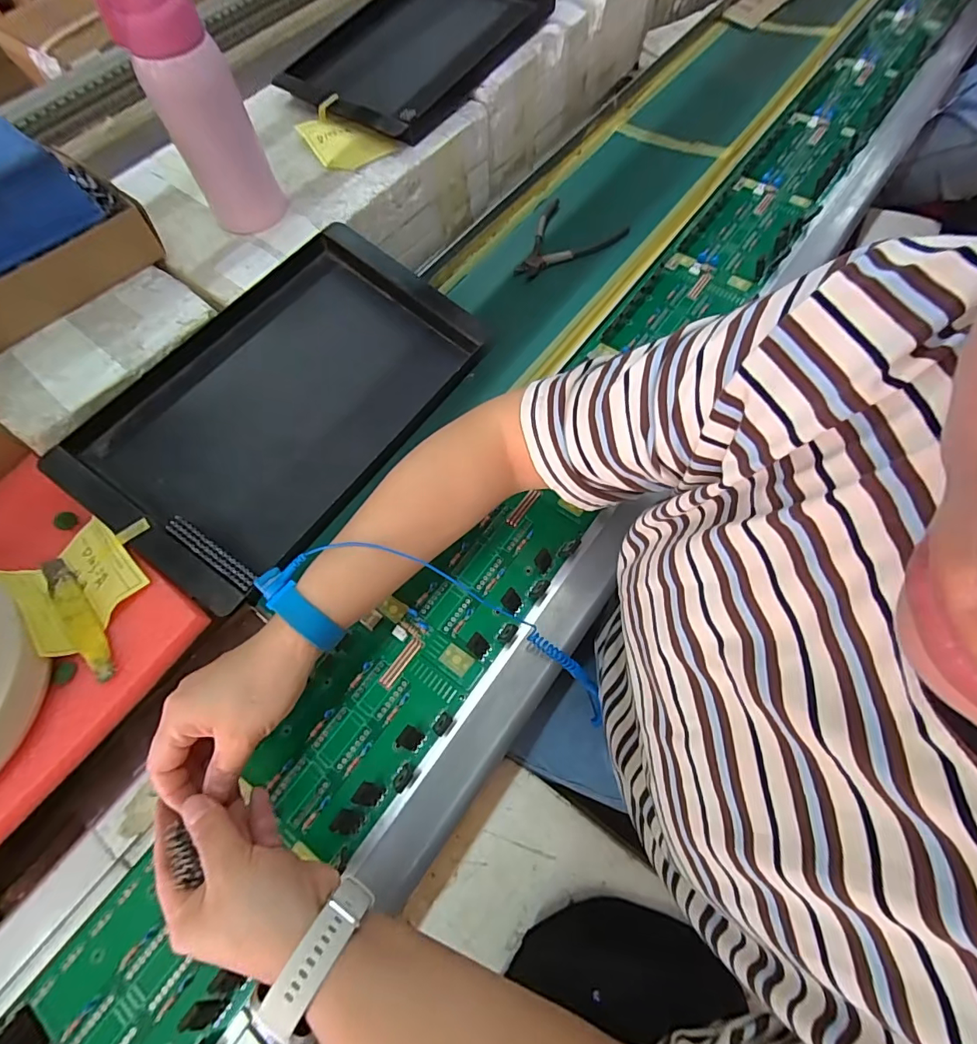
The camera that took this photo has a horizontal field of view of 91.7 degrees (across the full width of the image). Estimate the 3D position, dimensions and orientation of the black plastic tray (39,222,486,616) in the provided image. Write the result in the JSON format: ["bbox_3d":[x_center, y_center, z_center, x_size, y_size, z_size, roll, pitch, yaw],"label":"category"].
[{"bbox_3d":[-0.201,-0.127,0.471,0.236,0.036,0.368,37,72,1],"label":"black plastic tray"}]

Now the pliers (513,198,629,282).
[{"bbox_3d":[0.087,-0.345,0.592,0.111,0.012,0.139,38,73,17],"label":"pliers"}]

